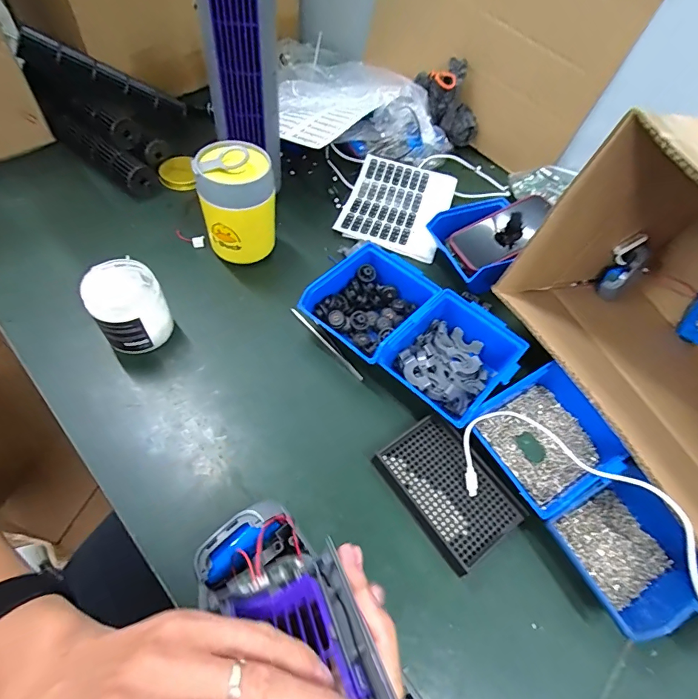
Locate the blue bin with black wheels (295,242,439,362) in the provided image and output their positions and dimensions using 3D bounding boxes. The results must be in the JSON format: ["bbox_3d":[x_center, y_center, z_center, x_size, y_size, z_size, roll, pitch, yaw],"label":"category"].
[{"bbox_3d":[0.032,-0.060,0.516,0.115,0.061,0.152,39,66,17],"label":"blue bin with black wheels"}]

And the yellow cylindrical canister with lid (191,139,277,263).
[{"bbox_3d":[-0.139,-0.180,0.550,0.093,0.141,0.086,-10,62,-9],"label":"yellow cylindrical canister with lid"}]

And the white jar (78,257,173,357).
[{"bbox_3d":[-0.243,-0.045,0.468,0.074,0.085,0.069,3,57,-5],"label":"white jar"}]

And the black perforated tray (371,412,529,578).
[{"bbox_3d":[0.100,0.136,0.419,0.095,0.010,0.132,-29,65,-23],"label":"black perforated tray"}]

